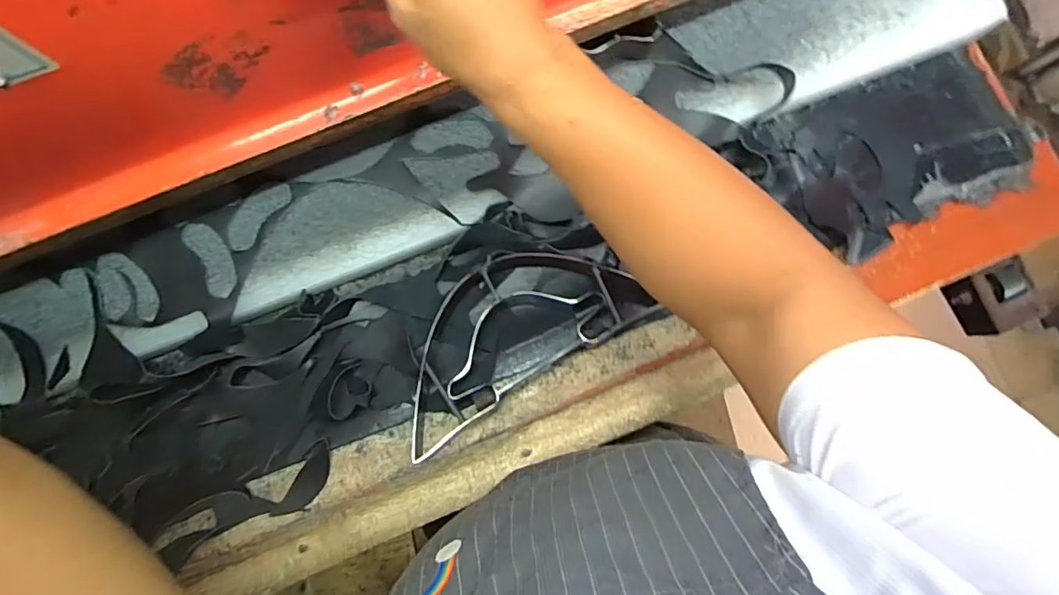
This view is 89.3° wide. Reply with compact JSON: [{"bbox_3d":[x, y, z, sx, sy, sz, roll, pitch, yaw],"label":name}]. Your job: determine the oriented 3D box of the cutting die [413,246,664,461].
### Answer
[{"bbox_3d":[-0.018,0.023,0.488,0.249,0.045,0.121,-31,86,-2],"label":"cutting die"}]

